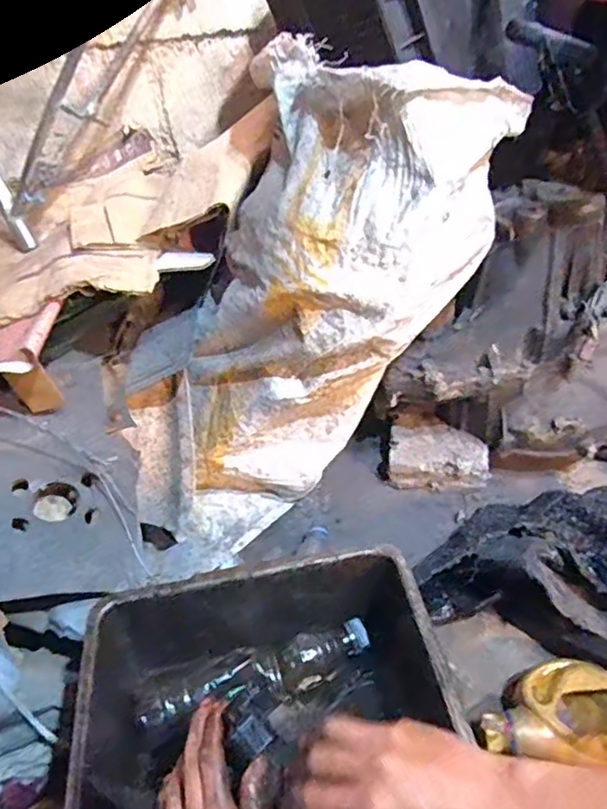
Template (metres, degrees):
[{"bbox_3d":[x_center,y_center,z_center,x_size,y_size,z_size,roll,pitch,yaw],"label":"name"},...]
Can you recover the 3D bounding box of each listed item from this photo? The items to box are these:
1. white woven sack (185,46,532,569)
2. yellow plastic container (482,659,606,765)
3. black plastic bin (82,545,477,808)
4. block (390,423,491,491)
[{"bbox_3d":[0.021,-0.072,0.838,0.316,0.731,0.172,16,38,-14],"label":"white woven sack"},{"bbox_3d":[0.328,0.368,0.723,0.223,0.058,0.112,3,41,10],"label":"yellow plastic container"},{"bbox_3d":[-0.019,0.316,0.495,0.321,0.123,0.420,-11,41,-6],"label":"black plastic bin"},{"bbox_3d":[0.232,0.088,1.050,0.164,0.054,0.105,2,41,9],"label":"block"}]

